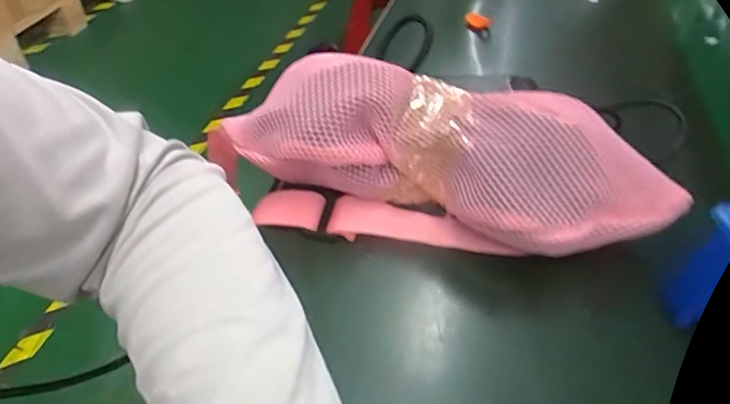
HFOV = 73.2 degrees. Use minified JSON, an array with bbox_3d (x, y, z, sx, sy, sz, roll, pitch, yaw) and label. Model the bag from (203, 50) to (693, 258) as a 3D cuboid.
[{"bbox_3d":[0.037,-0.022,0.316,0.284,0.100,0.080,16,47,9],"label":"bag"}]

